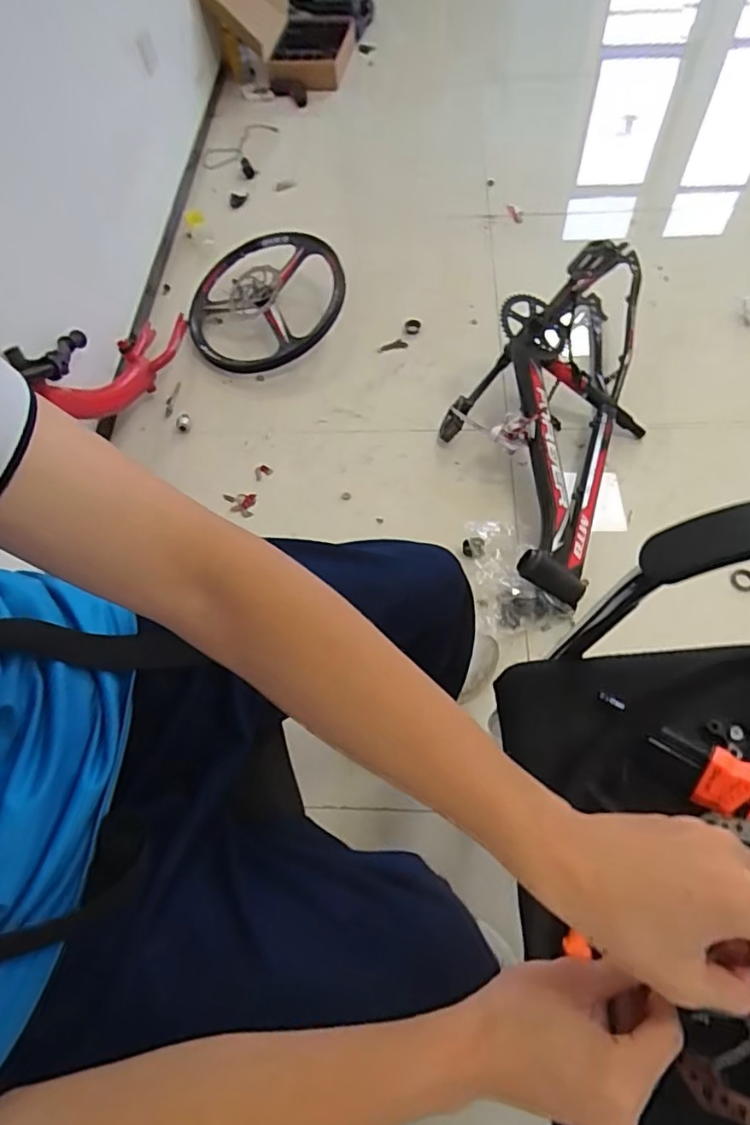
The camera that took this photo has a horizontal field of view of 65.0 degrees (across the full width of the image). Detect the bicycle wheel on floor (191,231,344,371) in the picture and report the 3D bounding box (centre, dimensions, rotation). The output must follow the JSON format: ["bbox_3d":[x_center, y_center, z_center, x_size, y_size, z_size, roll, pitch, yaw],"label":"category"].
[{"bbox_3d":[-0.273,-0.660,1.493,0.389,0.155,0.415,-2,61,3],"label":"bicycle wheel on floor"}]

